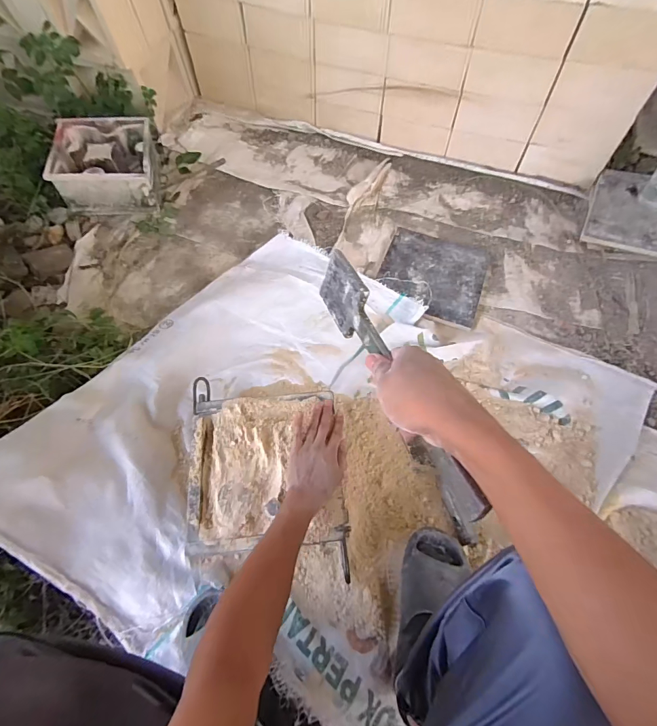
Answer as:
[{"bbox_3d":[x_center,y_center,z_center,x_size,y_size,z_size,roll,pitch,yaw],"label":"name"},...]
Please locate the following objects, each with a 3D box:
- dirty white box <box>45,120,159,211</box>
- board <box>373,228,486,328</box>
[{"bbox_3d":[-0.590,-0.529,1.037,0.234,0.141,0.226,-8,64,-2],"label":"dirty white box"},{"bbox_3d":[0.259,-0.223,0.940,0.246,0.016,0.263,19,64,9],"label":"board"}]

